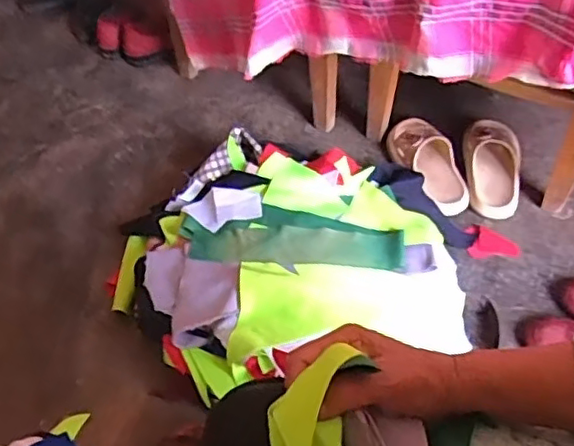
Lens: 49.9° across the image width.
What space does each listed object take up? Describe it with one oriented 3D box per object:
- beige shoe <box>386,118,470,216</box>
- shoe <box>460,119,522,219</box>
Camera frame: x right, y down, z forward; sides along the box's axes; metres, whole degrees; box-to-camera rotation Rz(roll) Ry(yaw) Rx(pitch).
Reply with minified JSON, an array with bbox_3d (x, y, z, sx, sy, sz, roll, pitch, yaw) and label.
[{"bbox_3d":[0.257,-0.114,1.125,0.089,0.062,0.220,-19,54,-11],"label":"beige shoe"},{"bbox_3d":[0.367,-0.106,1.112,0.105,0.060,0.204,8,54,10],"label":"shoe"}]

